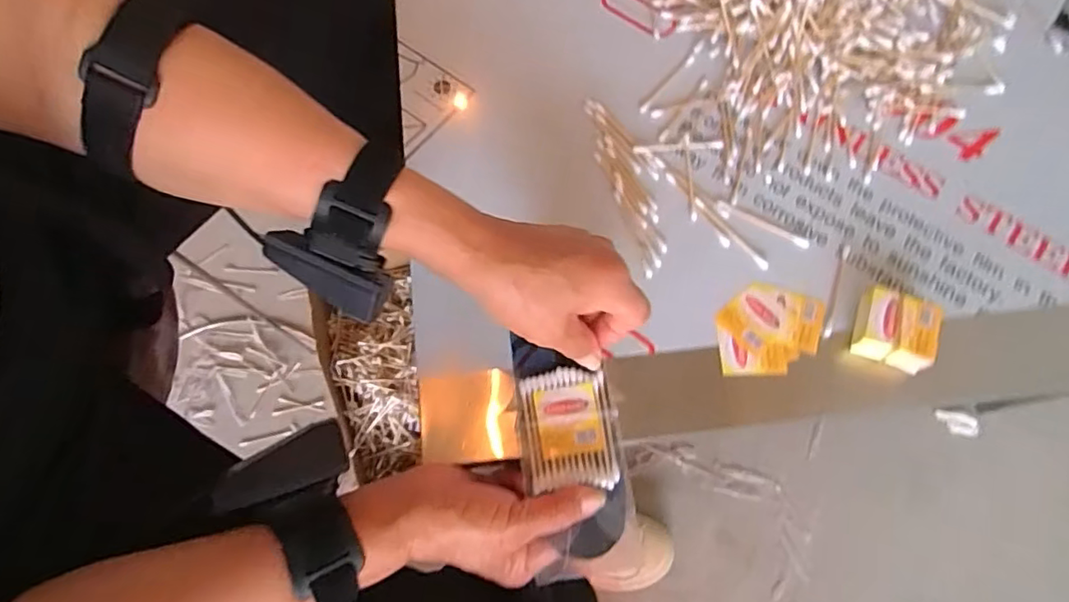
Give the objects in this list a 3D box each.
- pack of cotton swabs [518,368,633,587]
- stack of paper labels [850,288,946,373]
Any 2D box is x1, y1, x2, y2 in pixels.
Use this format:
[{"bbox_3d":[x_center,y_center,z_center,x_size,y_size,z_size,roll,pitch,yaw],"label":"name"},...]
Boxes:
[{"bbox_3d":[0.026,0.104,0.363,0.062,0.007,0.121,-11,71,-5],"label":"pack of cotton swabs"},{"bbox_3d":[0.239,0.019,0.387,0.050,0.025,0.046,21,71,7],"label":"stack of paper labels"}]

